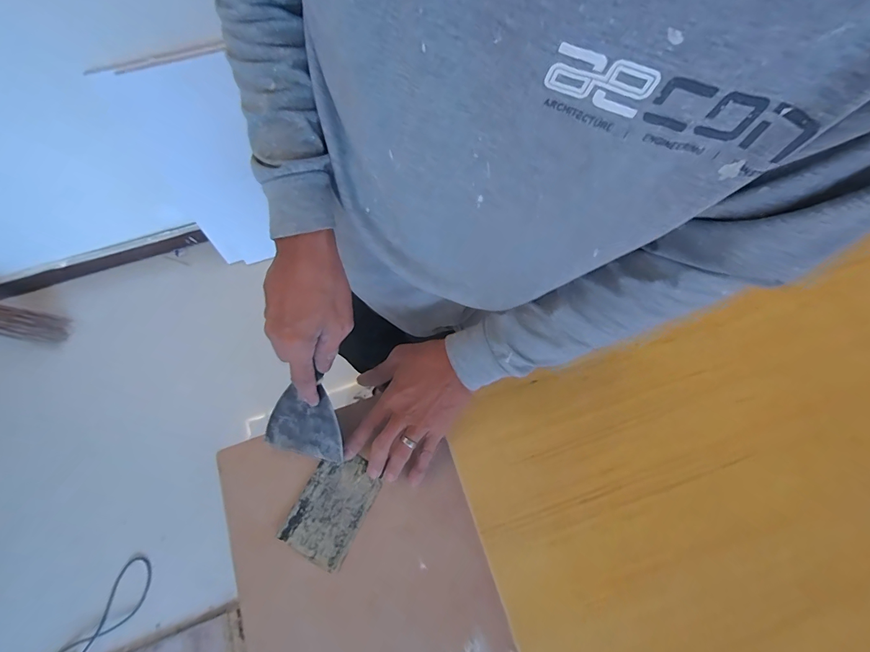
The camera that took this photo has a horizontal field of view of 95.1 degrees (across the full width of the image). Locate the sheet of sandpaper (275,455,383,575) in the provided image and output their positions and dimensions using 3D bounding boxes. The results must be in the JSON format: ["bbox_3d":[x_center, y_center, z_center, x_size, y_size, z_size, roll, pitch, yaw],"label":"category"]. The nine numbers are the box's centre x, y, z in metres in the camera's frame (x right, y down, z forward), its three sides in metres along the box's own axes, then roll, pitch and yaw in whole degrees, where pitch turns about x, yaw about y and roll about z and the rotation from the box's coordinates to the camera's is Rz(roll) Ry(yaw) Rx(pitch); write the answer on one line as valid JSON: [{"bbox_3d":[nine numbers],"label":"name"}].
[{"bbox_3d":[-0.117,0.206,0.453,0.078,0.007,0.110,25,70,11],"label":"sheet of sandpaper"}]

